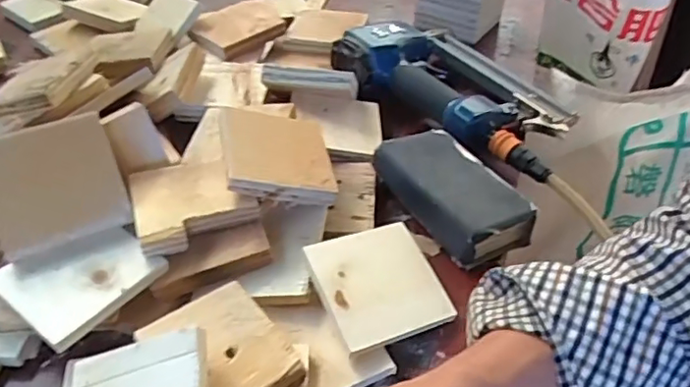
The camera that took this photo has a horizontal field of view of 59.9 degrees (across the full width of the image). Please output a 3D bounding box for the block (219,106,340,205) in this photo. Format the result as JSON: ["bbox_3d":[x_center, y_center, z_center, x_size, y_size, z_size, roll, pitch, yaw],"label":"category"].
[{"bbox_3d":[-0.056,-0.037,0.496,0.101,0.017,0.096,13,46,-29],"label":"block"}]

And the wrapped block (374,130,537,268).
[{"bbox_3d":[0.093,-0.002,0.523,0.078,0.041,0.139,-23,46,-23],"label":"wrapped block"}]

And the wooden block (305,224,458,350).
[{"bbox_3d":[0.027,0.065,0.445,0.093,0.008,0.089,-11,52,-27],"label":"wooden block"}]

